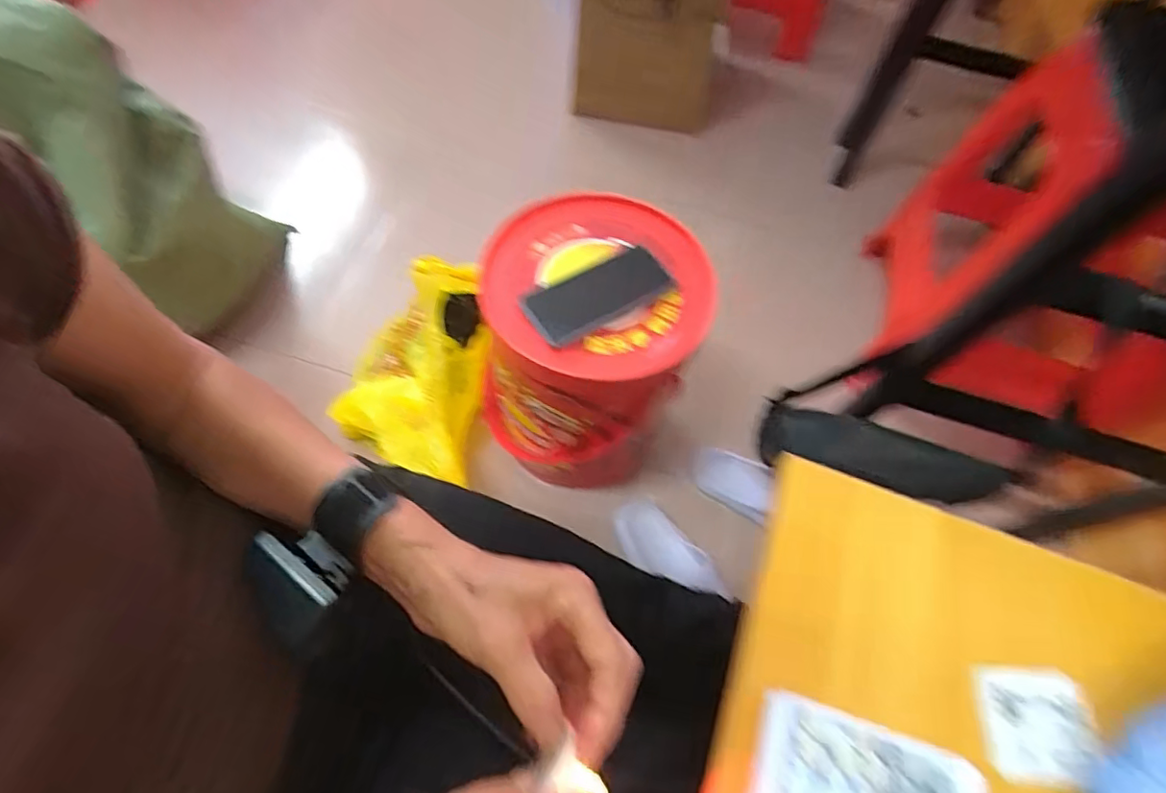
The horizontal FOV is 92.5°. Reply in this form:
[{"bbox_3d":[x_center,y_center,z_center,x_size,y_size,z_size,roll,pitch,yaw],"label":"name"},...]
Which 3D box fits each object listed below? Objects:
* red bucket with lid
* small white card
[{"bbox_3d":[0.009,-0.044,0.749,0.235,0.342,0.244,1,62,-3],"label":"red bucket with lid"},{"bbox_3d":[0.239,0.173,0.294,0.055,0.004,0.053,1,60,6],"label":"small white card"}]

